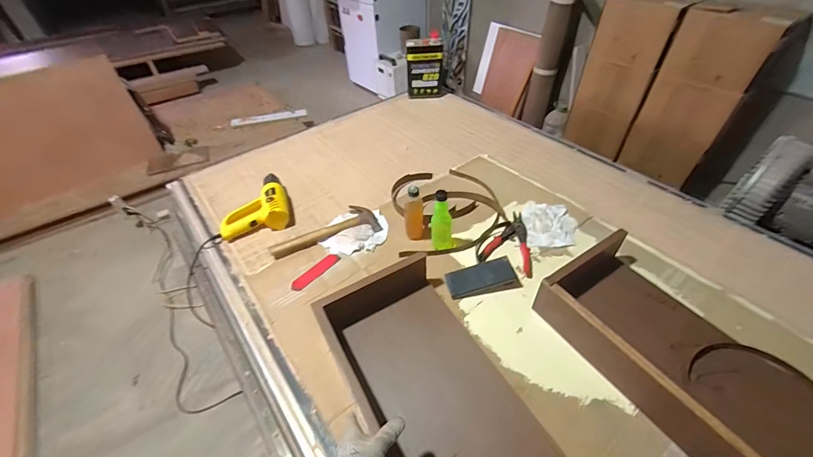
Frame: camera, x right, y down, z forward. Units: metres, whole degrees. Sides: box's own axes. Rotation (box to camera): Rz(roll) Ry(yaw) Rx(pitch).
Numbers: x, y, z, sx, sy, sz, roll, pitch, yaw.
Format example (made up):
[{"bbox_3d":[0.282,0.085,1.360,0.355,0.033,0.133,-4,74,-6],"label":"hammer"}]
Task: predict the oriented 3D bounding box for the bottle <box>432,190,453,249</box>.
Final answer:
[{"bbox_3d":[0.096,-0.012,0.939,0.054,0.197,0.056,2,45,5],"label":"bottle"}]

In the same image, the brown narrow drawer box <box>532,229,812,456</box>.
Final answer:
[{"bbox_3d":[0.622,0.296,0.659,0.332,0.119,0.717,-26,50,-20],"label":"brown narrow drawer box"}]

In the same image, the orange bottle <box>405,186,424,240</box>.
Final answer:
[{"bbox_3d":[0.022,-0.044,0.992,0.055,0.171,0.049,-1,45,1],"label":"orange bottle"}]

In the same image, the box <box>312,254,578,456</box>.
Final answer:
[{"bbox_3d":[0.103,0.354,0.630,0.305,0.121,0.695,-22,48,-17],"label":"box"}]

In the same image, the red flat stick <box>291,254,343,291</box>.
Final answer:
[{"bbox_3d":[-0.250,0.121,0.971,0.043,0.007,0.146,32,54,30],"label":"red flat stick"}]

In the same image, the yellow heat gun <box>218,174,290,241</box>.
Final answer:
[{"bbox_3d":[-0.490,-0.084,1.145,0.208,0.070,0.242,-10,45,-8],"label":"yellow heat gun"}]

